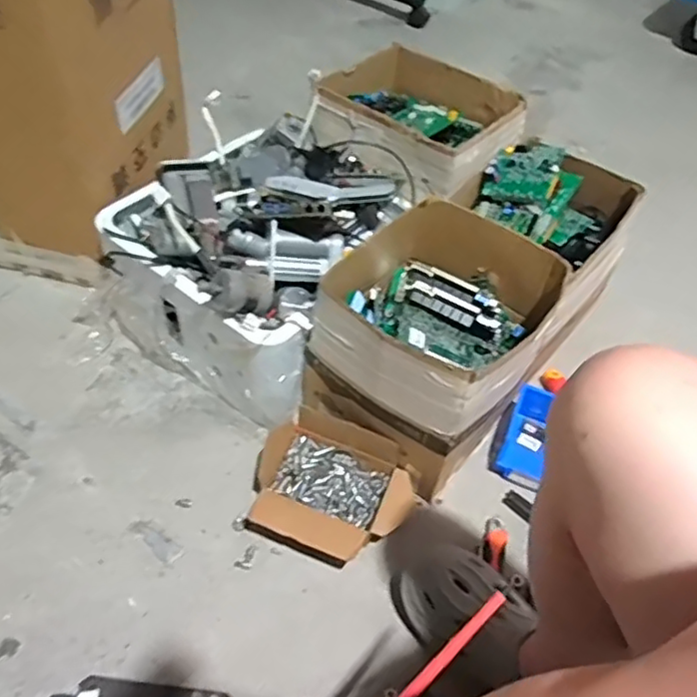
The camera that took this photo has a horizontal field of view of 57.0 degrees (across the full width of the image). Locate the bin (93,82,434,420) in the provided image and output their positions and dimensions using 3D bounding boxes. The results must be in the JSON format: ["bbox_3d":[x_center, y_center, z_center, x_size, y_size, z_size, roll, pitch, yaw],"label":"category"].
[{"bbox_3d":[-0.146,-0.175,1.060,0.389,0.301,0.397,29,52,19],"label":"bin"}]

